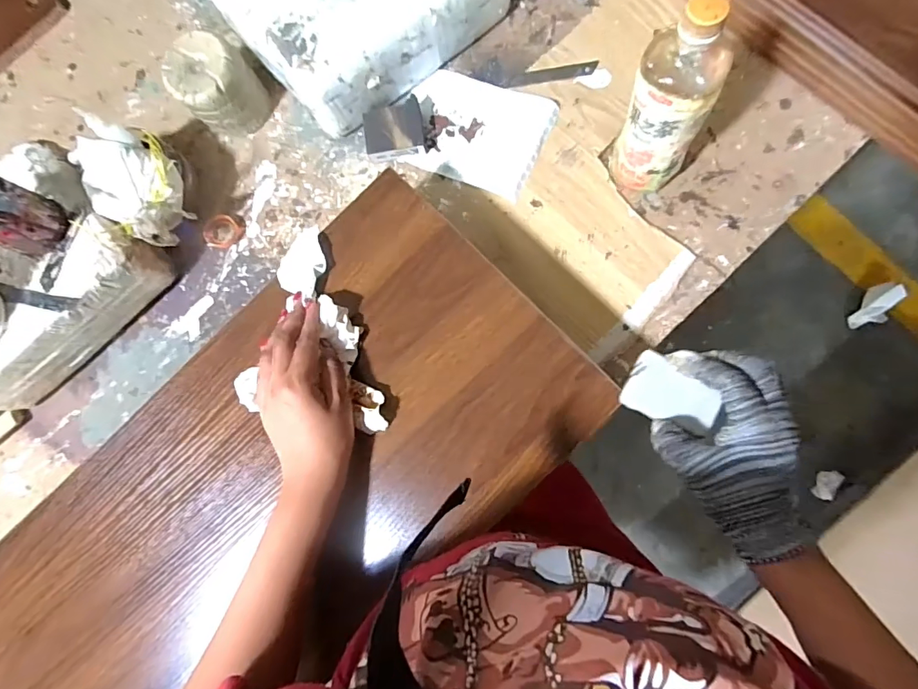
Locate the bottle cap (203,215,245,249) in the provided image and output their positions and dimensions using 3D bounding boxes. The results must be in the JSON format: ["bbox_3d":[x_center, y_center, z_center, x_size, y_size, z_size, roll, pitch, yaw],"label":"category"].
[{"bbox_3d":[-0.295,-0.140,0.593,0.045,0.012,0.042,-1,84,8],"label":"bottle cap"}]

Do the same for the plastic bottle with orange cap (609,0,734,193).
[{"bbox_3d":[0.190,-0.211,0.432,0.072,0.203,0.079,-1,84,8],"label":"plastic bottle with orange cap"}]

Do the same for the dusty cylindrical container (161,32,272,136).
[{"bbox_3d":[-0.287,-0.308,0.570,0.090,0.082,0.082,-45,80,1],"label":"dusty cylindrical container"}]

